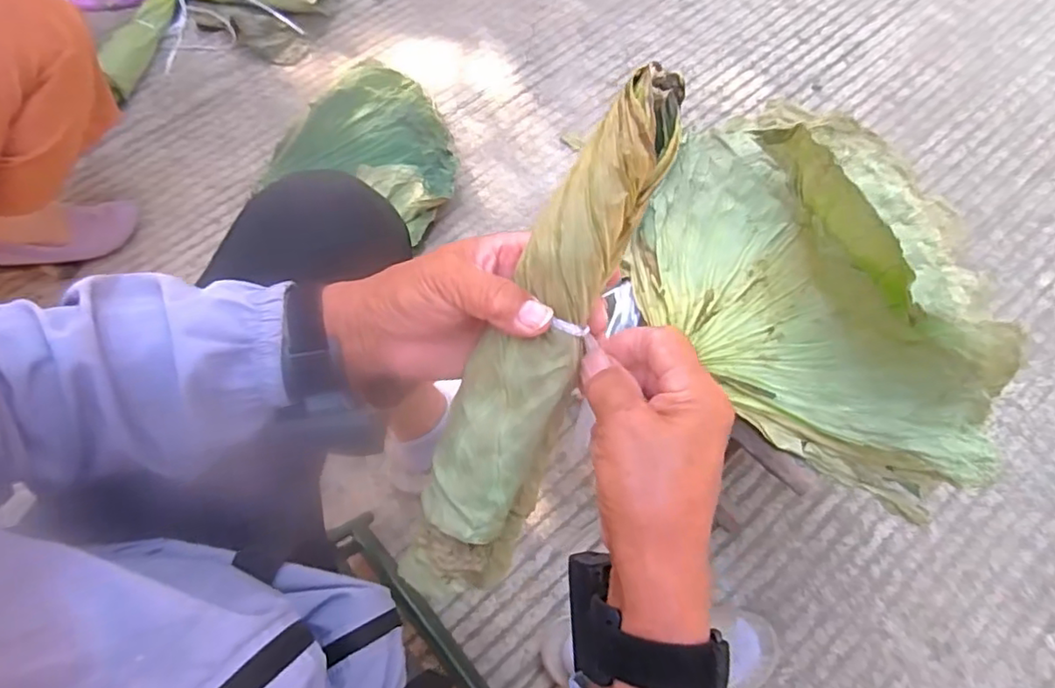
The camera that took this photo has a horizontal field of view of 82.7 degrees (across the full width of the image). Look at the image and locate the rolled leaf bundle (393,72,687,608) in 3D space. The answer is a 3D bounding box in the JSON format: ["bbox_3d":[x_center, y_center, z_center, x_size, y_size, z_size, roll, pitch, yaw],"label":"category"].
[{"bbox_3d":[0.004,0.005,0.360,0.063,0.054,0.328,27,106,13],"label":"rolled leaf bundle"}]

